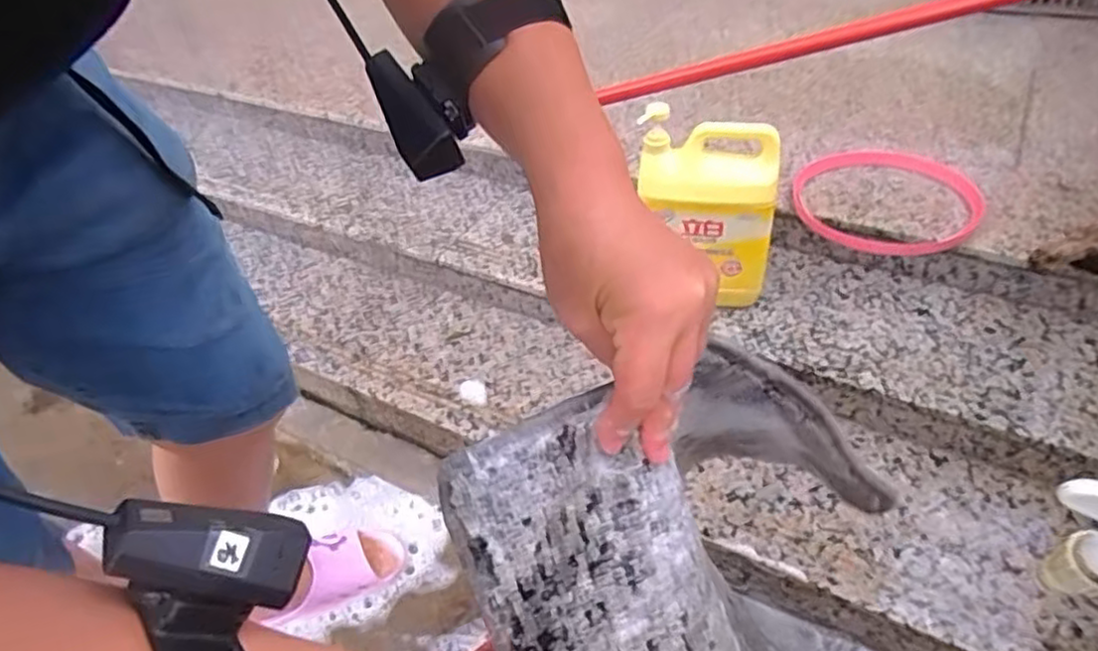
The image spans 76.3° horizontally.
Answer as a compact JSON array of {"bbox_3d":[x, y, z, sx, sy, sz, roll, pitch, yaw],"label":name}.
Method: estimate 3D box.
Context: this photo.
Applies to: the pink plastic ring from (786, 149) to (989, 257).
[{"bbox_3d":[0.503,-0.200,1.056,0.257,0.026,0.263,6,46,17],"label":"pink plastic ring"}]

